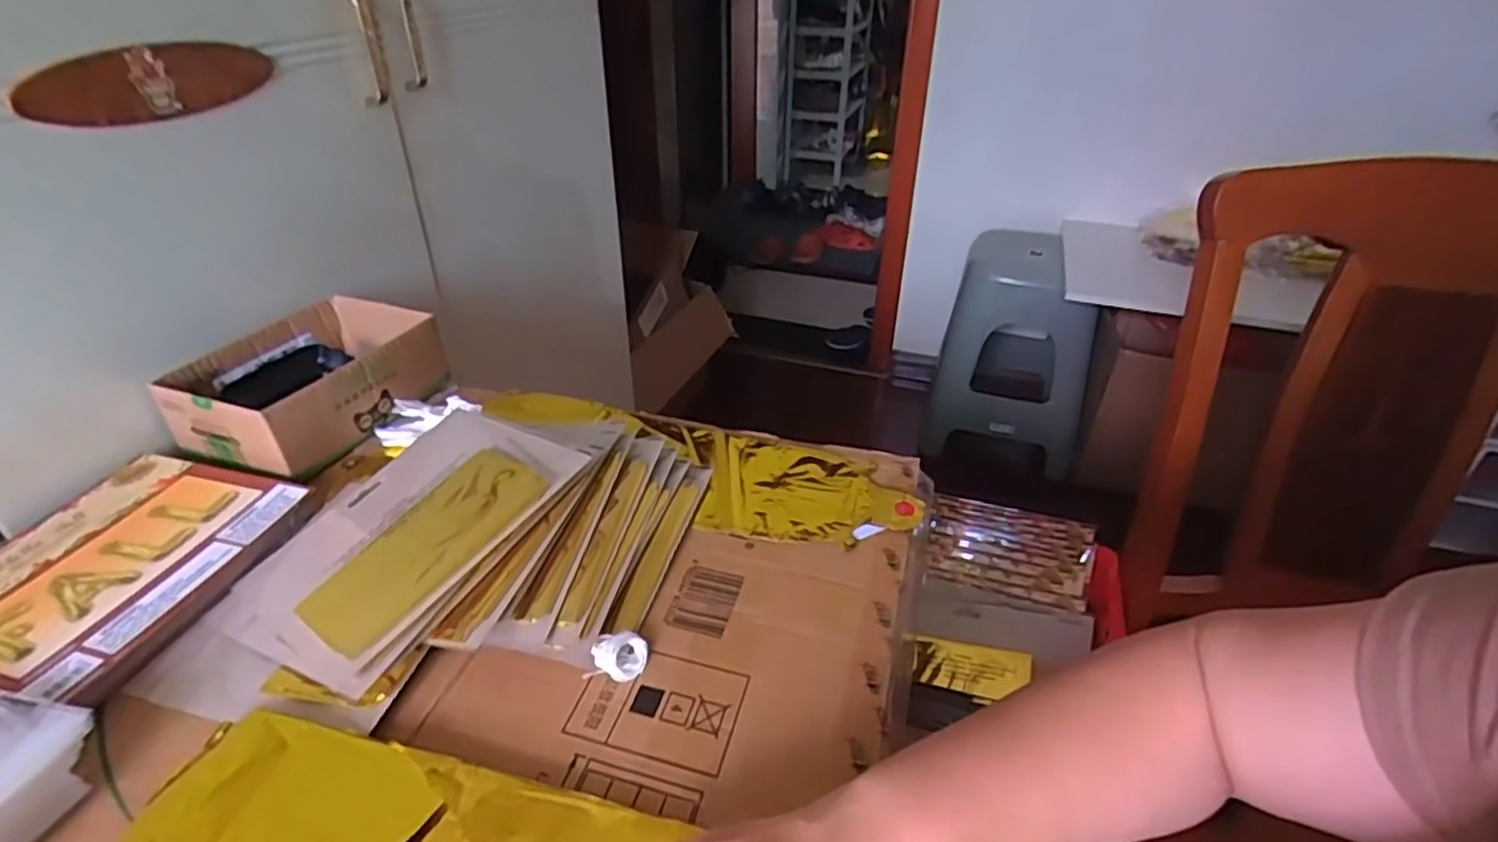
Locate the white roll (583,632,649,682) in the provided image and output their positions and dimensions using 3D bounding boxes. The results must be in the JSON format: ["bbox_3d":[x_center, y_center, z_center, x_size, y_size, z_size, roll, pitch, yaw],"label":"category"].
[{"bbox_3d":[-0.077,0.139,0.429,0.030,0.016,0.031,0,34,0],"label":"white roll"}]

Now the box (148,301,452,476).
[{"bbox_3d":[-0.377,-0.034,0.628,0.144,0.065,0.182,11,35,16],"label":"box"}]

